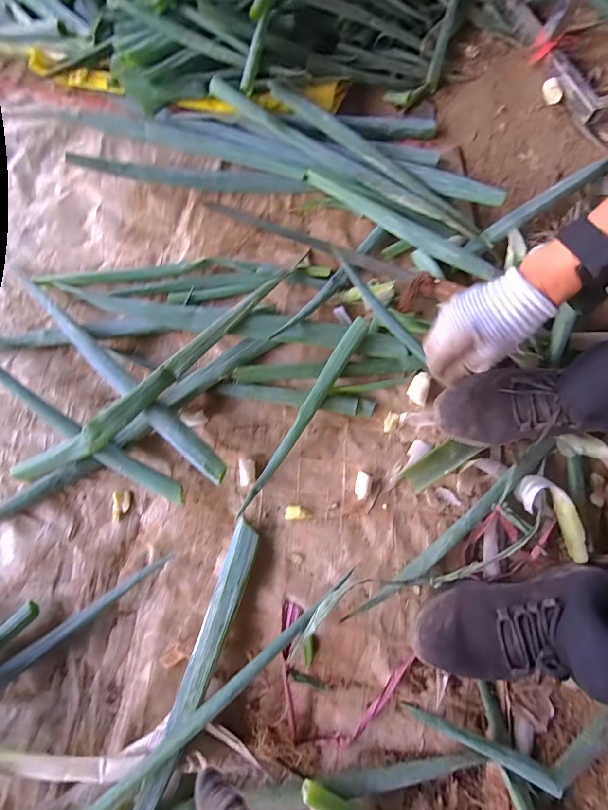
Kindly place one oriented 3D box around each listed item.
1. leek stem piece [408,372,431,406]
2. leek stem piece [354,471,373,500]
[{"bbox_3d":[0.151,-0.024,0.455,0.021,0.022,0.045,16,76,4],"label":"leek stem piece"},{"bbox_3d":[0.074,0.100,0.434,0.020,0.012,0.033,14,75,3],"label":"leek stem piece"}]

